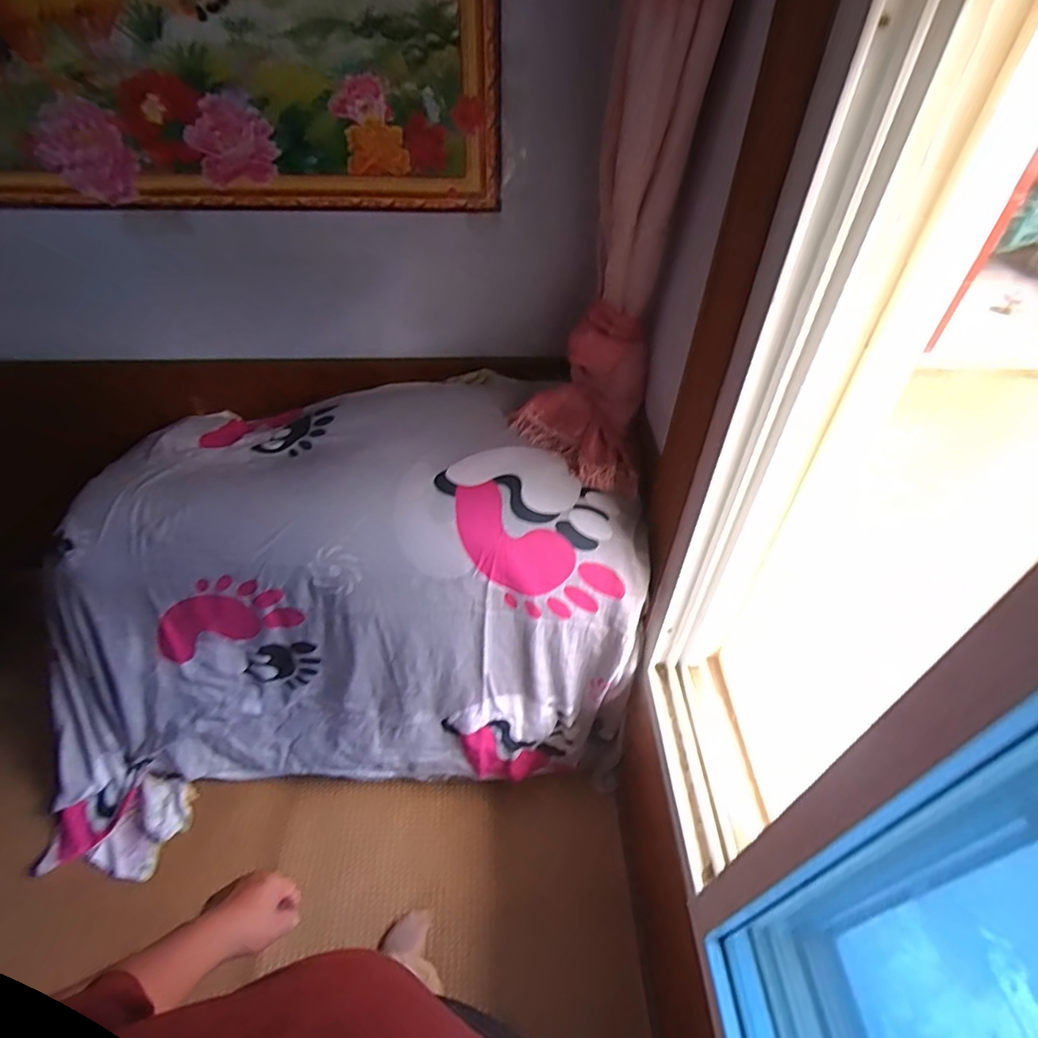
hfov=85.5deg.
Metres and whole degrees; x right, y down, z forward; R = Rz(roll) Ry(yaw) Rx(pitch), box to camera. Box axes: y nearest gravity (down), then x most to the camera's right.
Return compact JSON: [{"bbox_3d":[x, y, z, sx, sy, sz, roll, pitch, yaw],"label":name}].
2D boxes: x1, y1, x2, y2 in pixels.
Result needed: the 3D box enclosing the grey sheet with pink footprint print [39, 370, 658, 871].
[{"bbox_3d":[-0.425,0.186,1.242,1.248,0.701,0.677,-9,46,-10],"label":"grey sheet with pink footprint print"}]

